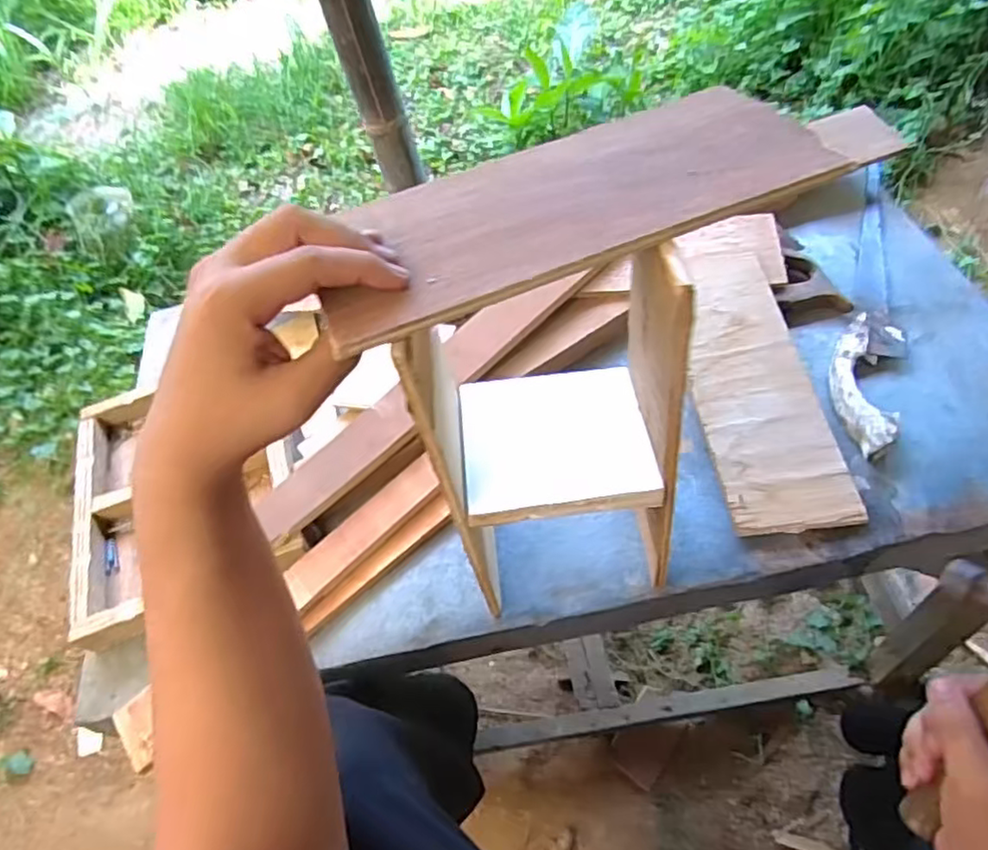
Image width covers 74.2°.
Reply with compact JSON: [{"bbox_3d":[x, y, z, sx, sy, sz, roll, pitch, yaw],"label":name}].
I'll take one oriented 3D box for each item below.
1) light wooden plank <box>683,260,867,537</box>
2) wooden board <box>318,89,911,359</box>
[{"bbox_3d":[0.247,-0.043,0.636,0.106,0.020,0.313,-11,59,7],"label":"light wooden plank"},{"bbox_3d":[0.054,-0.134,0.372,0.319,0.009,0.127,-22,51,-10],"label":"wooden board"}]

